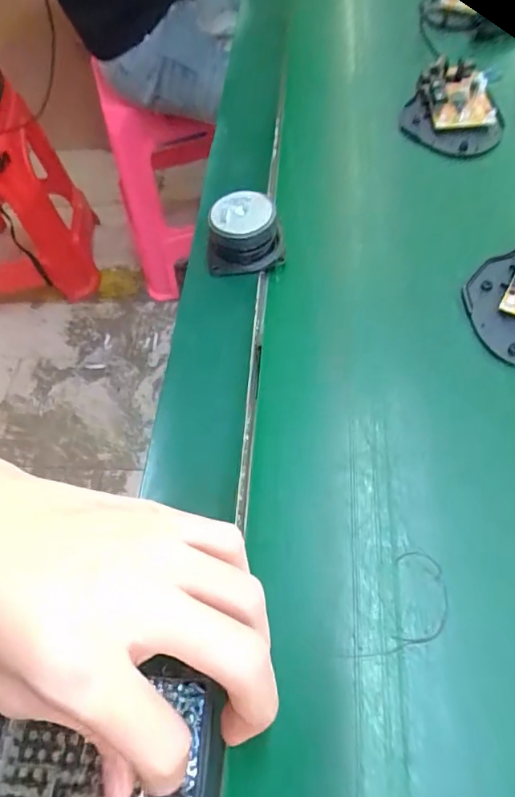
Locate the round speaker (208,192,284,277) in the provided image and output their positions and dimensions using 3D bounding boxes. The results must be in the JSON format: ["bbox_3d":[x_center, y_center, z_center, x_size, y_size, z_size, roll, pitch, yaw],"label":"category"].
[{"bbox_3d":[-0.008,-0.106,0.327,0.046,0.035,0.039,1,63,5],"label":"round speaker"}]

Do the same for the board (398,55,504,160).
[{"bbox_3d":[0.154,-0.227,0.394,0.074,0.026,0.093,17,65,12],"label":"board"}]

